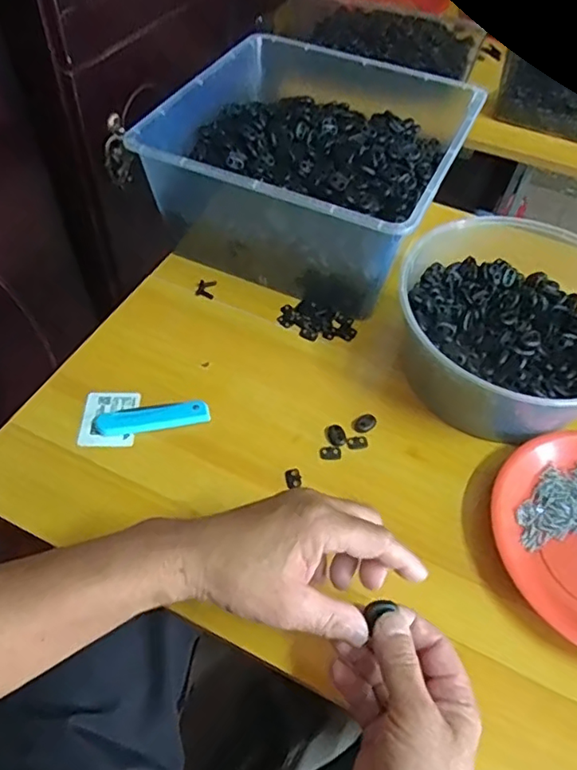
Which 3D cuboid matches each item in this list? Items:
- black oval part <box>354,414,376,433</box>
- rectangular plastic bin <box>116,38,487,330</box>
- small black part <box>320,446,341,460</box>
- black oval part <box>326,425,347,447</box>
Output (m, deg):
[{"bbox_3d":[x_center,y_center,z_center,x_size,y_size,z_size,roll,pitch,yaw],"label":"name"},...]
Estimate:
[{"bbox_3d":[0.071,0.036,0.534,0.021,0.006,0.014,-22,58,-19],"label":"black oval part"},{"bbox_3d":[0.031,-0.254,0.667,0.297,0.142,0.321,23,55,13],"label":"rectangular plastic bin"},{"bbox_3d":[0.038,0.061,0.518,0.020,0.004,0.012,5,53,0],"label":"small black part"},{"bbox_3d":[0.044,0.046,0.526,0.017,0.004,0.021,-21,57,-18],"label":"black oval part"}]

